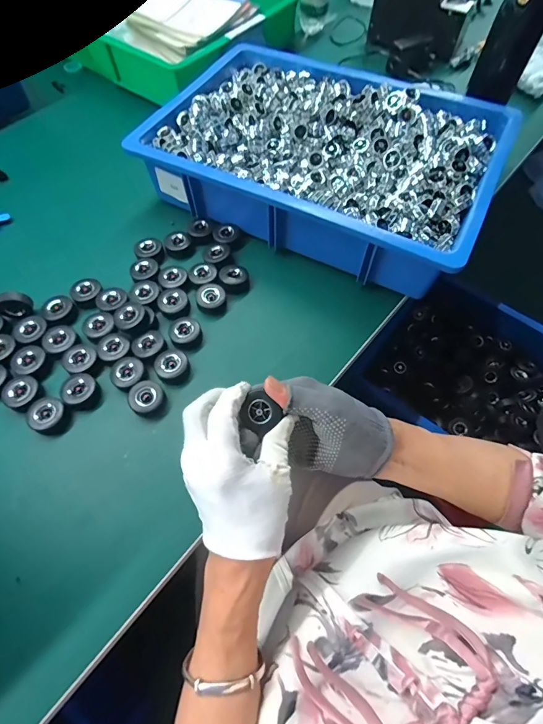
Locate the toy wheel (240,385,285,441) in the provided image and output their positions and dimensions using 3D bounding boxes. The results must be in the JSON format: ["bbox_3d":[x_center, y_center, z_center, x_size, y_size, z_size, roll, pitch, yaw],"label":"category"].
[{"bbox_3d":[-0.012,0.042,0.326,0.030,0.018,0.036,-37,70,-17],"label":"toy wheel"}]

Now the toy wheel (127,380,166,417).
[{"bbox_3d":[-0.136,0.040,0.411,0.036,0.021,0.034,0,64,-1],"label":"toy wheel"}]

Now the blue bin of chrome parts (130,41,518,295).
[{"bbox_3d":[0.069,-0.291,0.531,0.439,0.101,0.303,26,66,11],"label":"blue bin of chrome parts"}]

